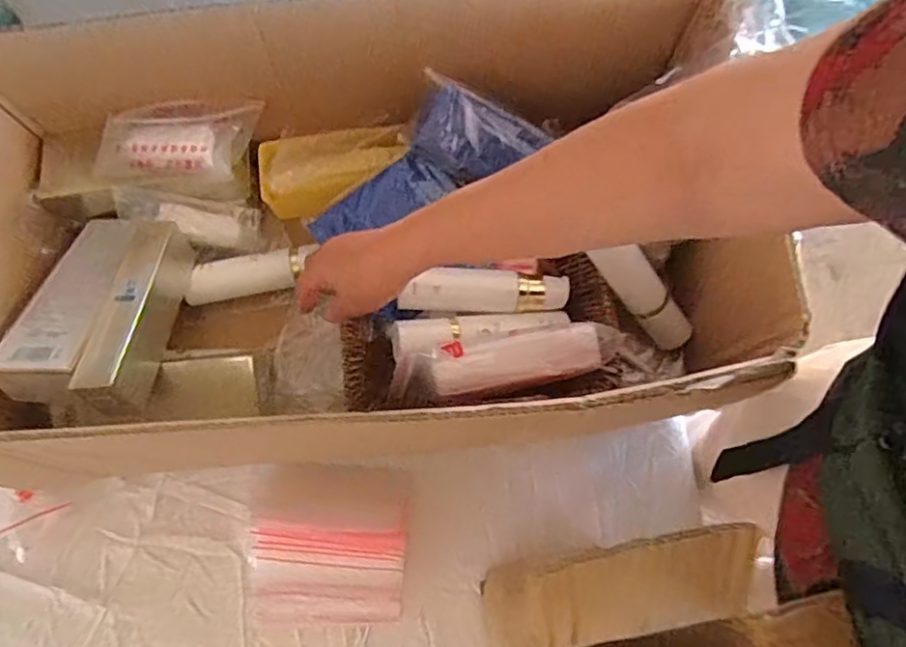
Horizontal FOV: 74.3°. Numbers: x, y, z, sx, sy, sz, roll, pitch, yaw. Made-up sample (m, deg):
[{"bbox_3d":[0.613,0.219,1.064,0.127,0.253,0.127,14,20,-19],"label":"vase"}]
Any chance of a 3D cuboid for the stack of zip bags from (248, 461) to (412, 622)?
[{"bbox_3d":[-0.121,0.211,0.573,0.154,0.041,0.145,1,75,2],"label":"stack of zip bags"}]

